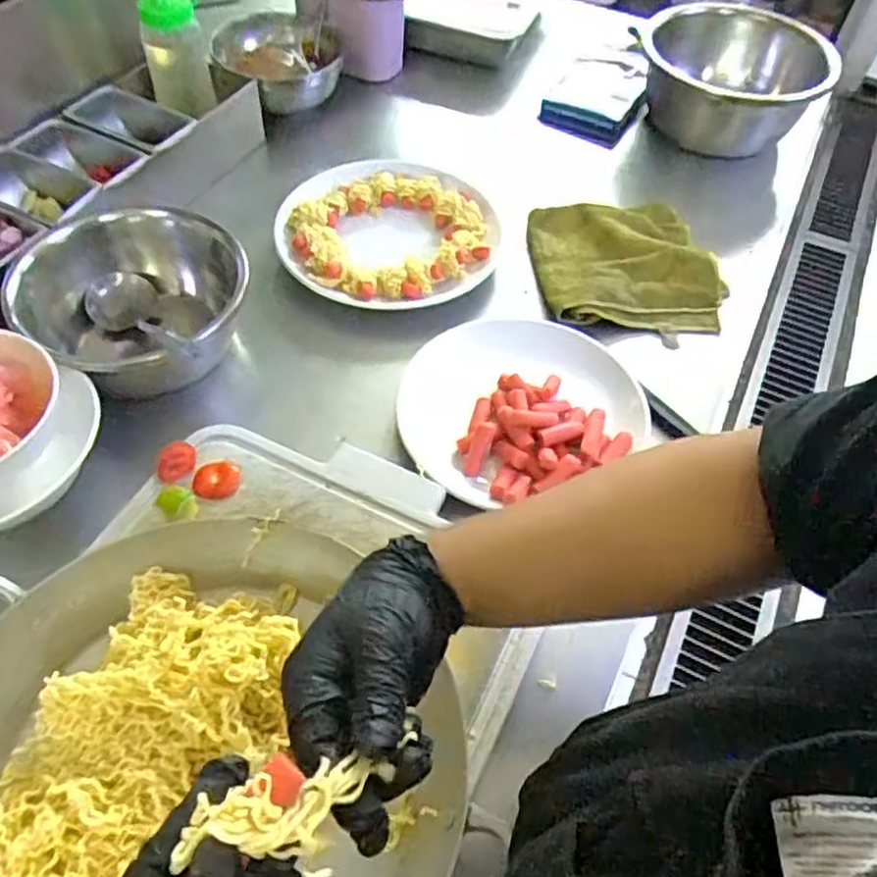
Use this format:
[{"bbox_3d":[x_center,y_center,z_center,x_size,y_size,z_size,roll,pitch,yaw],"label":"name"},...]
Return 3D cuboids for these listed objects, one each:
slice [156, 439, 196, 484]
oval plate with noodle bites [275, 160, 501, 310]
[{"bbox_3d":[-0.227,0.019,0.617,0.034,0.011,0.033,2,54,-3],"label":"slice"},{"bbox_3d":[-0.063,-0.241,0.852,0.256,0.048,0.247,39,60,21],"label":"oval plate with noodle bites"}]

